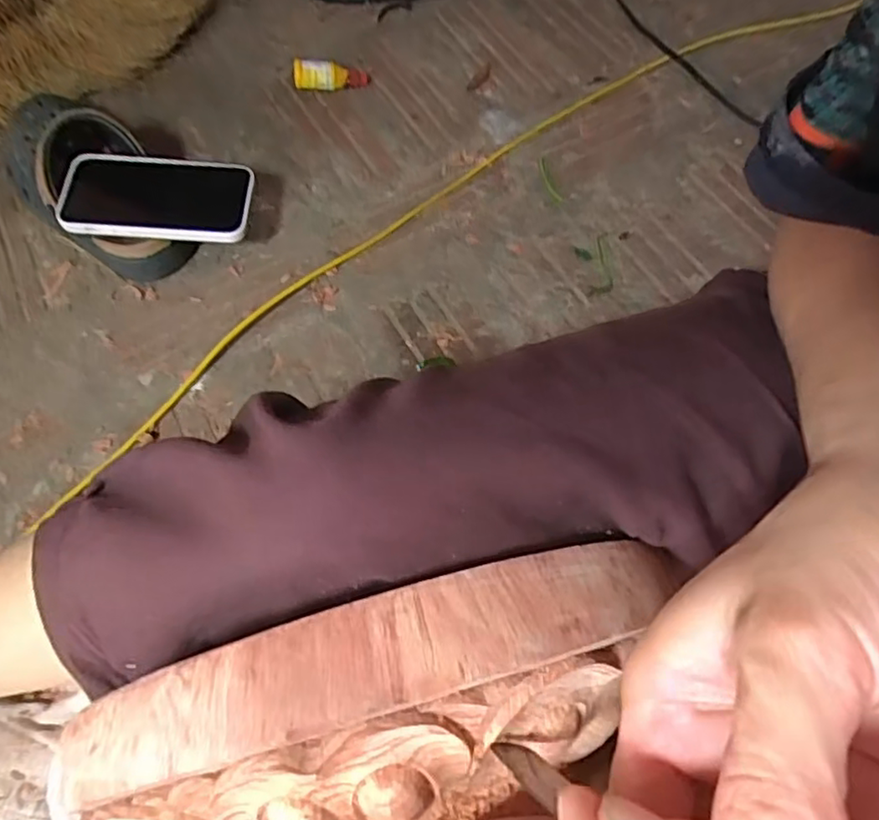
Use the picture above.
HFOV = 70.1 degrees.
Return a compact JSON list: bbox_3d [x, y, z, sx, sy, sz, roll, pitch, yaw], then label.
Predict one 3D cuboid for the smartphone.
[{"bbox_3d":[-0.234,-0.179,0.521,0.149,0.016,0.078,4,61,-4],"label":"smartphone"}]

